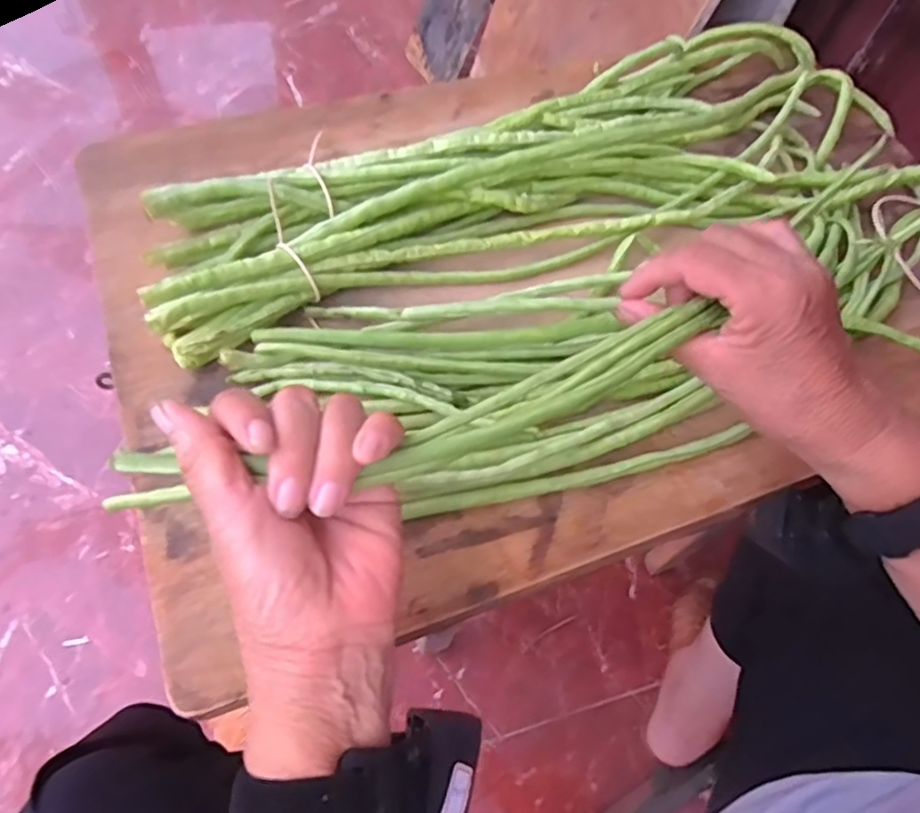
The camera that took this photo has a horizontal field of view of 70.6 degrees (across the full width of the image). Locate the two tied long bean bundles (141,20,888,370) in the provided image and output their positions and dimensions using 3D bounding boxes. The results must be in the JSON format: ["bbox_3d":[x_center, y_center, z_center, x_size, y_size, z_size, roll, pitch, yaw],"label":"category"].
[{"bbox_3d":[0.084,-0.189,0.502,0.632,0.063,0.189,-22,65,-15],"label":"two tied long bean bundles"}]

